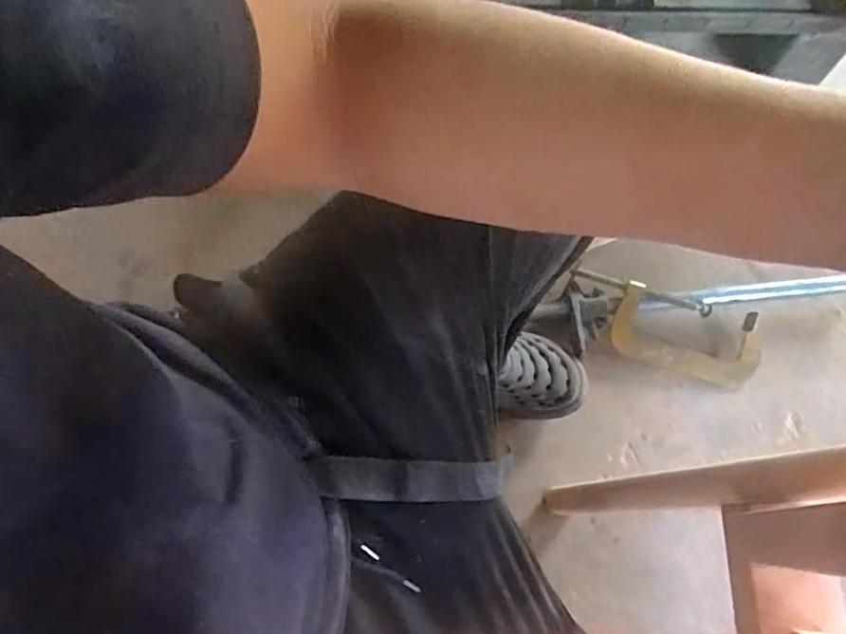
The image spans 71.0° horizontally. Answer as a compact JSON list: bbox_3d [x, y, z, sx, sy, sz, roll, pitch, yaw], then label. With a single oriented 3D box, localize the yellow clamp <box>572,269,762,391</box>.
[{"bbox_3d":[0.335,0.020,0.825,0.268,0.020,0.107,15,95,3],"label":"yellow clamp"}]

